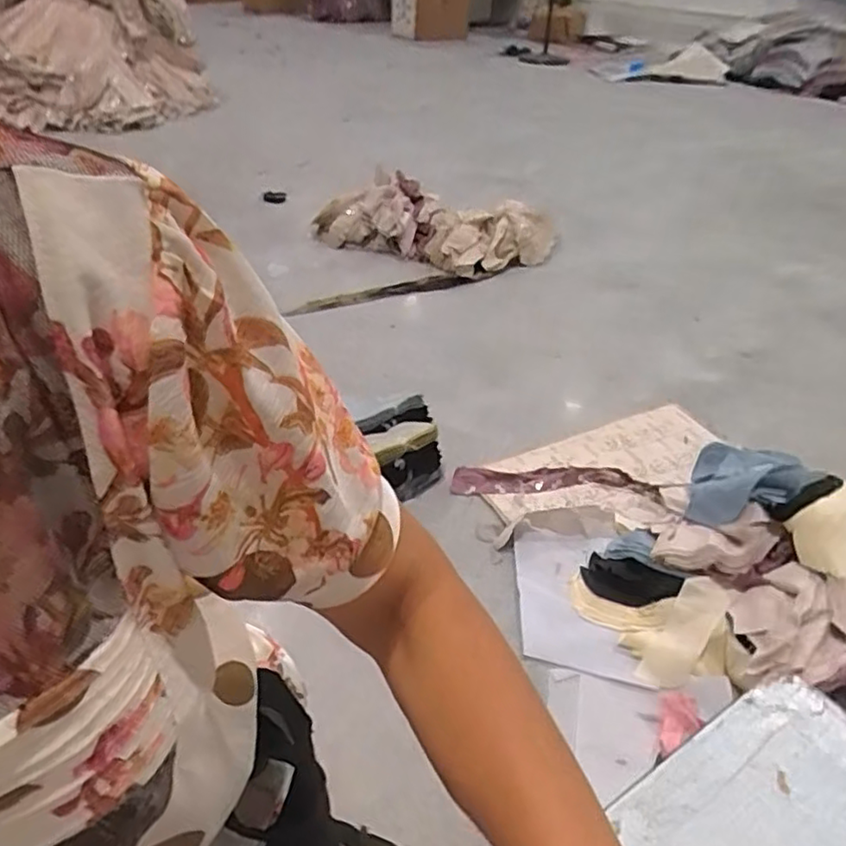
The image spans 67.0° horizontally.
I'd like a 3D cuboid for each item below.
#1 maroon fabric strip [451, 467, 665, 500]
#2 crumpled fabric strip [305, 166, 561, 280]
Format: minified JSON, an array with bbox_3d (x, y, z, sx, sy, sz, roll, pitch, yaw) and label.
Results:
[{"bbox_3d":[0.234,0.106,1.165,0.360,0.025,0.065,2,38,-1],"label":"maroon fabric strip"},{"bbox_3d":[0.043,-0.581,1.883,0.652,0.213,0.245,17,41,17],"label":"crumpled fabric strip"}]

